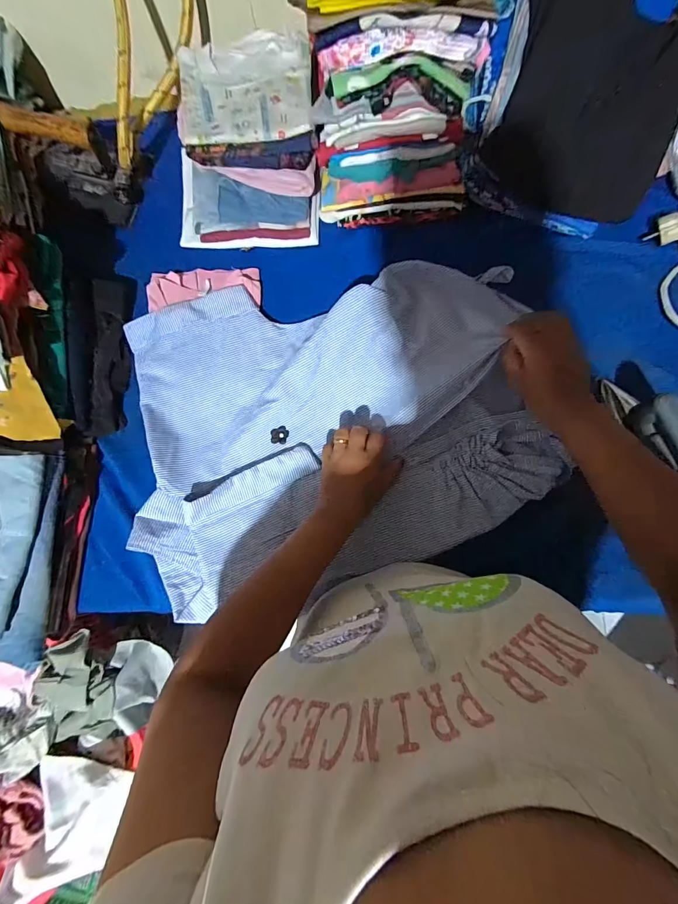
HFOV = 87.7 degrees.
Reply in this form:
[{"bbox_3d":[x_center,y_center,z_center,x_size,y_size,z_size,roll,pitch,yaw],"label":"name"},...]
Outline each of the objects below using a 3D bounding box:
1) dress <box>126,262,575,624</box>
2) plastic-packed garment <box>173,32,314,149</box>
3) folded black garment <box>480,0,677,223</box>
[{"bbox_3d":[-0.006,-0.043,0.468,0.515,0.065,0.397,-11,81,2],"label":"dress"},{"bbox_3d":[-0.123,-0.467,0.455,0.171,0.023,0.160,-6,81,3],"label":"plastic-packed garment"},{"bbox_3d":[0.323,-0.468,0.441,0.216,0.125,0.257,18,83,6],"label":"folded black garment"}]

